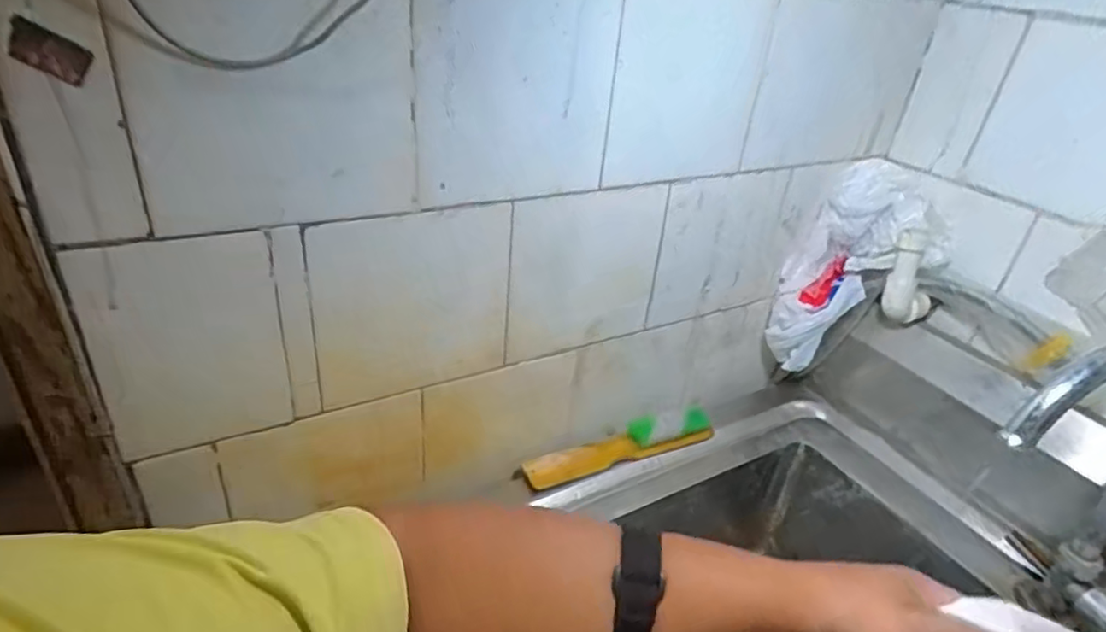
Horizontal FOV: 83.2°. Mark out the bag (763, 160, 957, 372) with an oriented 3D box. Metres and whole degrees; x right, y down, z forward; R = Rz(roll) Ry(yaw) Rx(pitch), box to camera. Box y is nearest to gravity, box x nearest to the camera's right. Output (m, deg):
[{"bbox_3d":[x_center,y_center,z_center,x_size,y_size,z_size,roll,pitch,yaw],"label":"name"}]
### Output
[{"bbox_3d":[0.301,-0.040,0.646,0.115,0.223,0.086,20,24,-27],"label":"bag"}]

